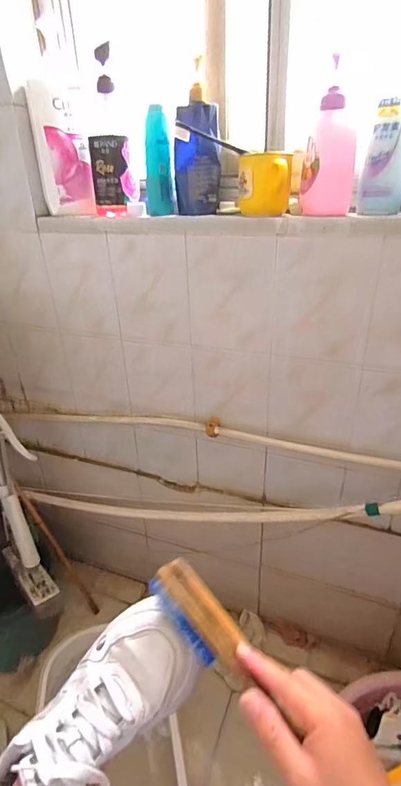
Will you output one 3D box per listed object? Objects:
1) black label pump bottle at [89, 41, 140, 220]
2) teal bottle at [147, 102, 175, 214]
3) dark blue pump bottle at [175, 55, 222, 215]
[{"bbox_3d":[-0.153,-0.428,0.686,0.071,0.234,0.077,-6,29,-8],"label":"black label pump bottle"},{"bbox_3d":[-0.069,-0.380,0.674,0.042,0.152,0.031,-3,29,-2],"label":"teal bottle"},{"bbox_3d":[-0.004,-0.390,0.647,0.071,0.188,0.043,0,29,2],"label":"dark blue pump bottle"}]

